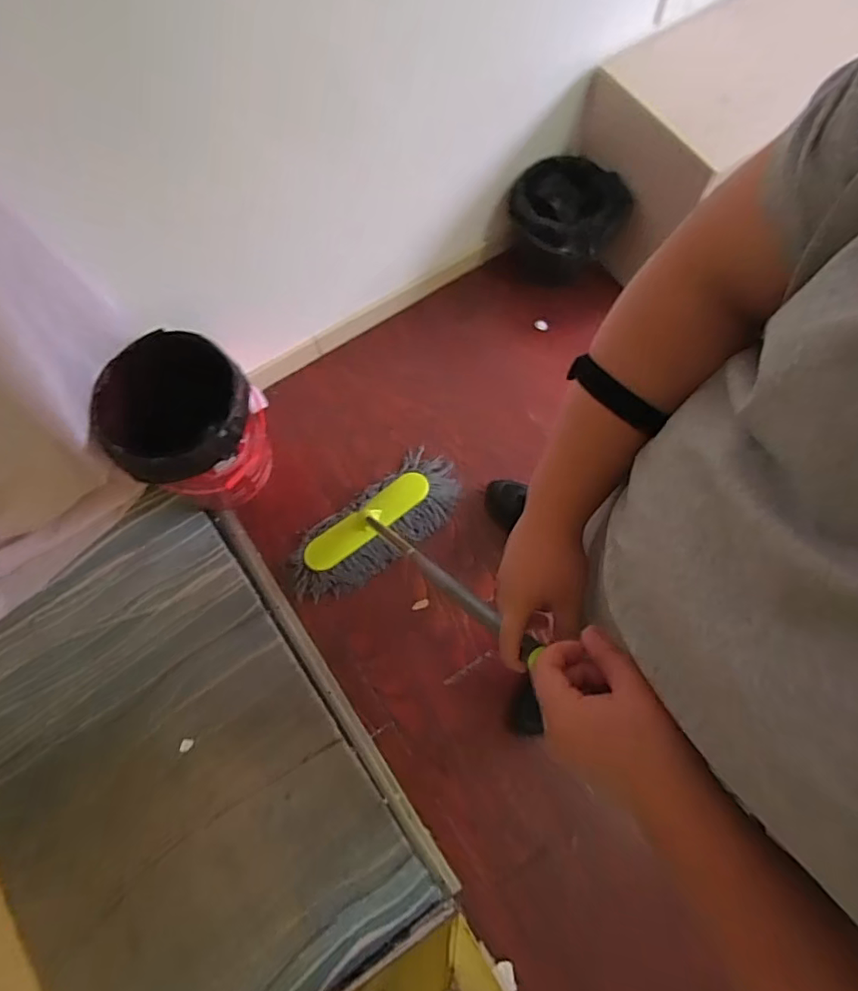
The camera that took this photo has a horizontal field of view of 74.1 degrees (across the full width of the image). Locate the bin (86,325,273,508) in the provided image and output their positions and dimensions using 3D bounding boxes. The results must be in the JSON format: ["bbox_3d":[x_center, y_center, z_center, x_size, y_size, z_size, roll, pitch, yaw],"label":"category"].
[{"bbox_3d":[-0.570,-0.147,1.416,0.317,0.410,0.309,0,70,1],"label":"bin"}]

